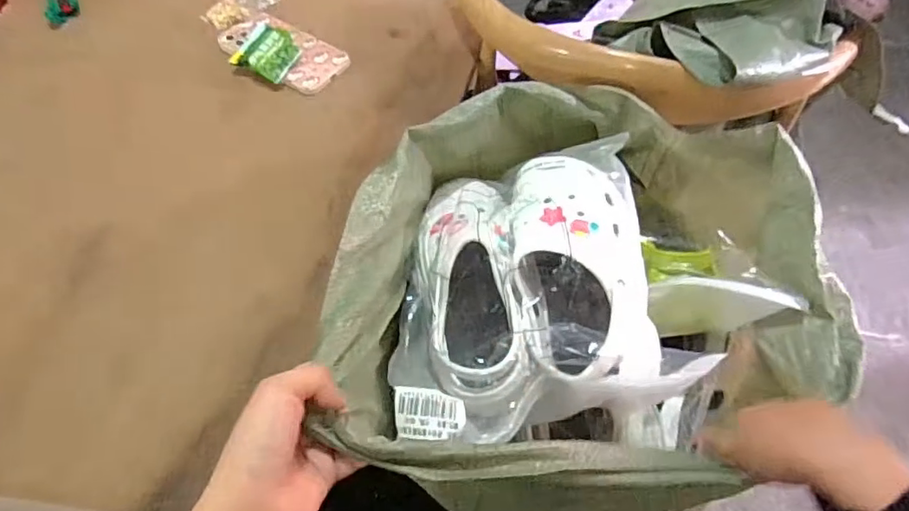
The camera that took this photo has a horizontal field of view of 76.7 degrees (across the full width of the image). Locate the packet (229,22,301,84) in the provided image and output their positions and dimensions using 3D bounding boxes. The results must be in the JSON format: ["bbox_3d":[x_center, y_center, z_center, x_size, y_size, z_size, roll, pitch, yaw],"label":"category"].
[{"bbox_3d":[-0.231,-0.255,0.713,0.077,0.023,0.071,26,59,14],"label":"packet"}]

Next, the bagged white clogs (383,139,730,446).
[{"bbox_3d":[0.065,0.023,0.553,0.265,0.092,0.272,-7,57,-7],"label":"bagged white clogs"}]

